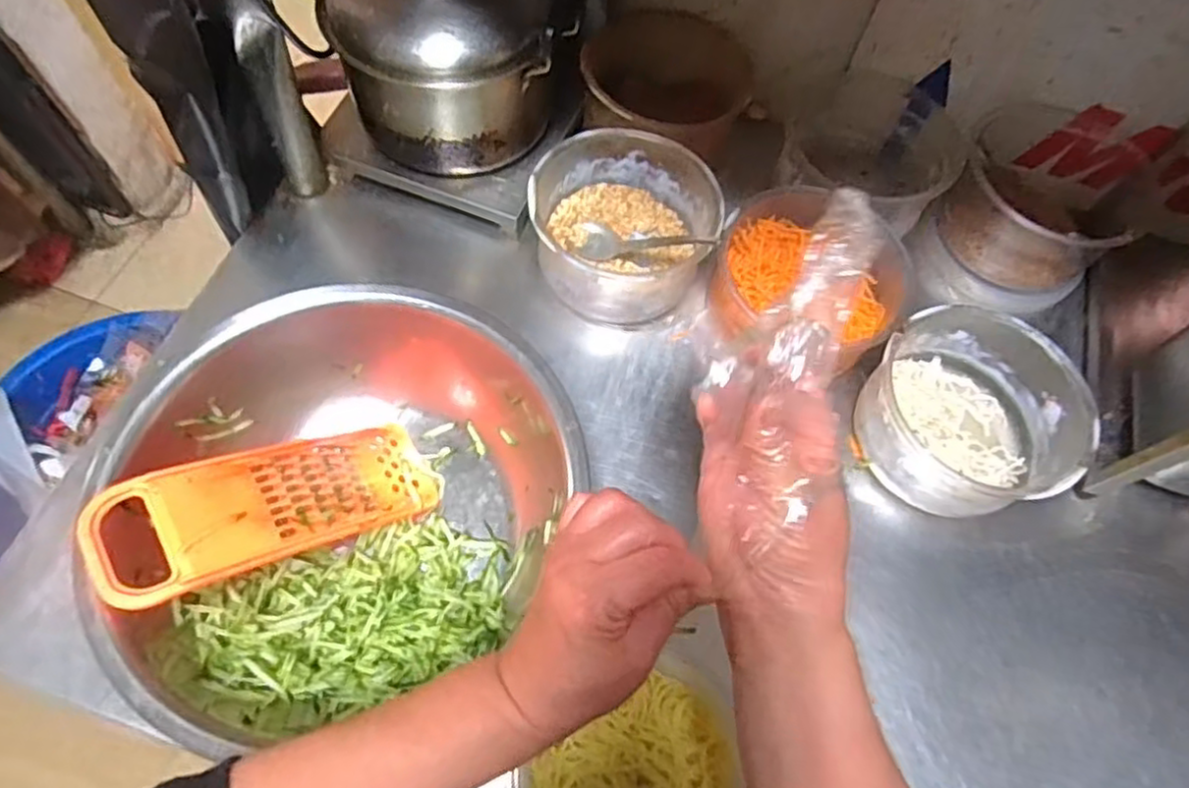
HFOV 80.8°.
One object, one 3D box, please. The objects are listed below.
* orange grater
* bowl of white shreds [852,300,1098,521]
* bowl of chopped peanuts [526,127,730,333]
[{"bbox_3d":[-0.233,0.081,0.523,0.243,0.029,0.089,-14,62,-46],"label":"orange grater"},{"bbox_3d":[0.328,0.018,0.623,0.165,0.093,0.168,1,65,-3],"label":"bowl of white shreds"},{"bbox_3d":[0.030,-0.161,0.676,0.159,0.088,0.170,1,65,-3],"label":"bowl of chopped peanuts"}]

